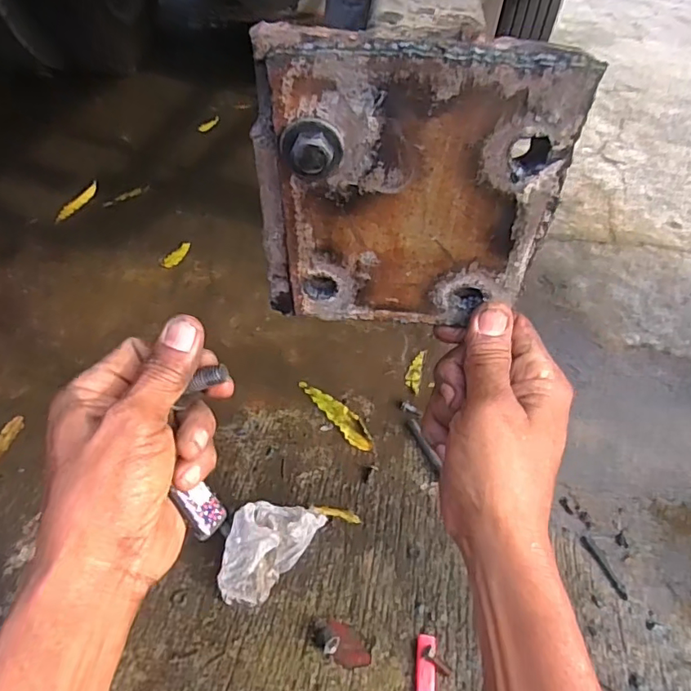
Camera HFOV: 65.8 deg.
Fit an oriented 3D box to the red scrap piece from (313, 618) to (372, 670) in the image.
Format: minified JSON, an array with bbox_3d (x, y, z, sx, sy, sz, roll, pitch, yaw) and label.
[{"bbox_3d":[-0.005,0.383,0.690,0.082,0.016,0.043,26,50,20],"label":"red scrap piece"}]

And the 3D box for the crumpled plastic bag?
[{"bbox_3d":[-0.118,0.283,0.762,0.100,0.062,0.163,28,48,26],"label":"crumpled plastic bag"}]

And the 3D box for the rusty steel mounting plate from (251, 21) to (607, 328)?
[{"bbox_3d":[0.026,-0.061,0.243,0.127,0.140,0.024,3,46,-1],"label":"rusty steel mounting plate"}]

